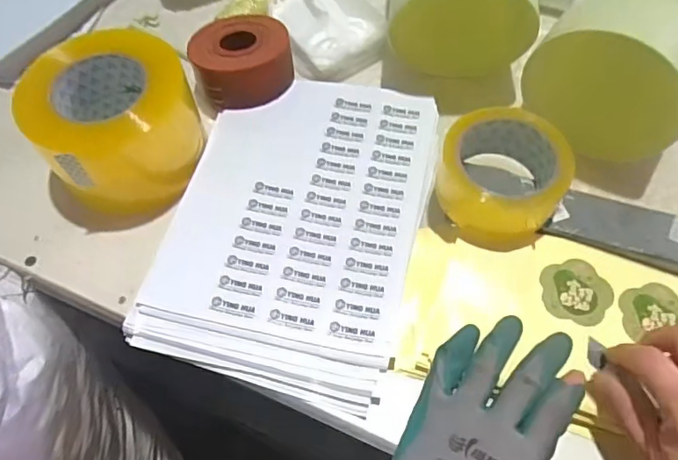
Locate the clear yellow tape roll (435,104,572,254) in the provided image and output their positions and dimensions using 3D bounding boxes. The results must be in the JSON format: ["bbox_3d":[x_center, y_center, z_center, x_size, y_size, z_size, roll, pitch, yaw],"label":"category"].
[{"bbox_3d":[0.132,-0.041,0.431,0.096,0.062,0.099,0,60,1],"label":"clear yellow tape roll"}]

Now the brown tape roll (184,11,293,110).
[{"bbox_3d":[-0.095,-0.170,0.529,0.094,0.041,0.089,0,60,1],"label":"brown tape roll"}]

